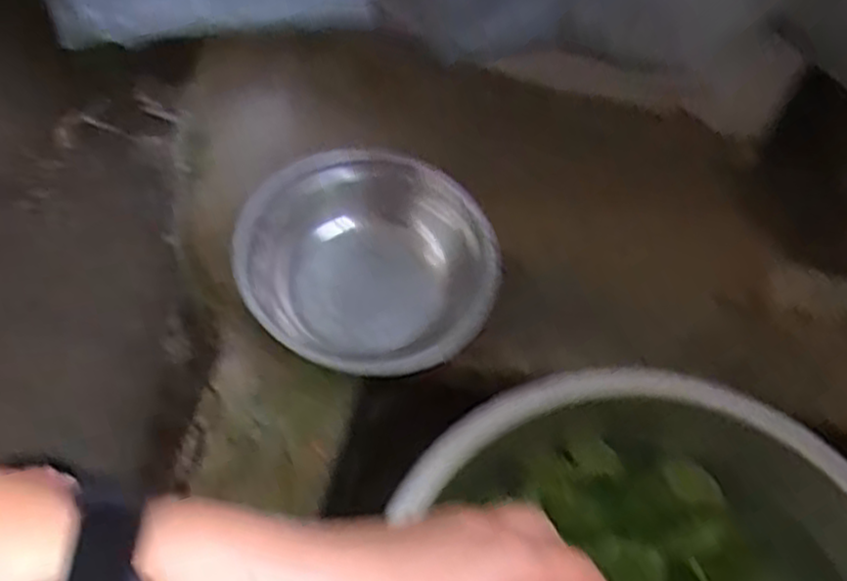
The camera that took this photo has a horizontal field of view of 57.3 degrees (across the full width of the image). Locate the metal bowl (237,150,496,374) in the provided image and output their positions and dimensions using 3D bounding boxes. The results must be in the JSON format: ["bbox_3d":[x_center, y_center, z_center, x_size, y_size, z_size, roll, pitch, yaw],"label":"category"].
[{"bbox_3d":[-0.045,-0.024,0.634,0.205,0.083,0.175,40,64,19],"label":"metal bowl"}]

